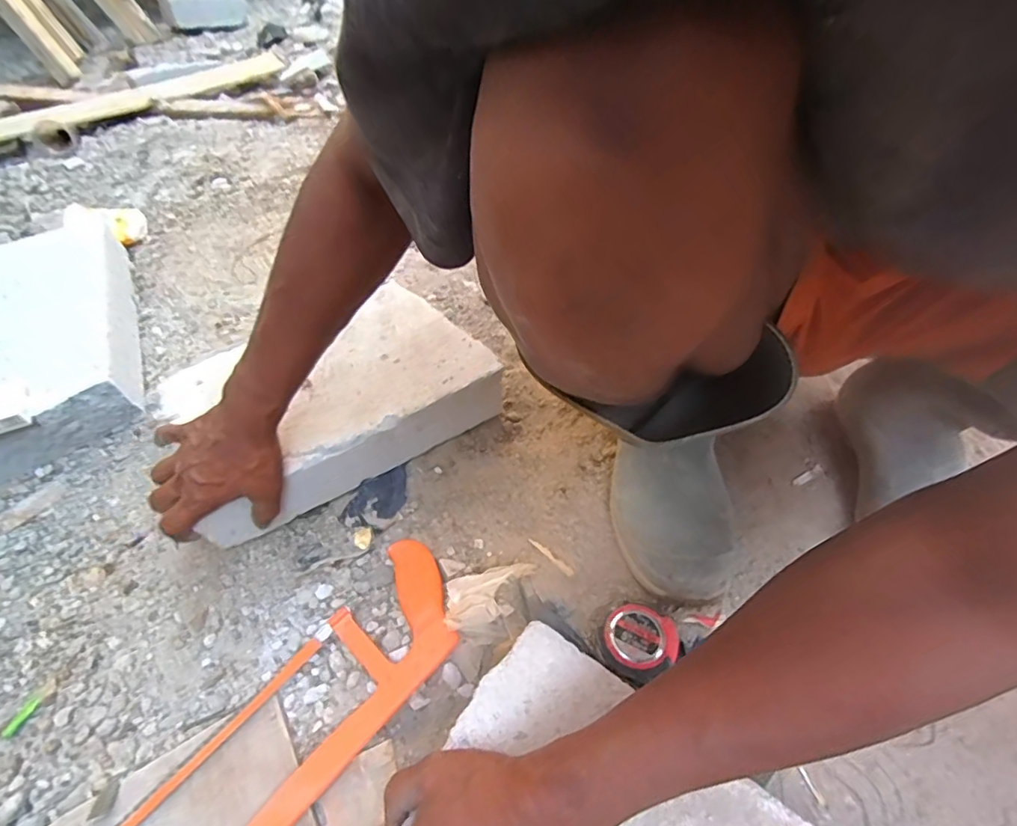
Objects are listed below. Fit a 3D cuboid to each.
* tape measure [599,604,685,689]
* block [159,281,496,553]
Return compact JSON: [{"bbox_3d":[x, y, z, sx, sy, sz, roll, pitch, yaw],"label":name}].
[{"bbox_3d":[0.107,0.190,0.443,0.062,0.035,0.054,-26,53,-19],"label":"tape measure"},{"bbox_3d":[-0.189,-0.019,0.584,0.314,0.087,0.186,-25,54,-16],"label":"block"}]

